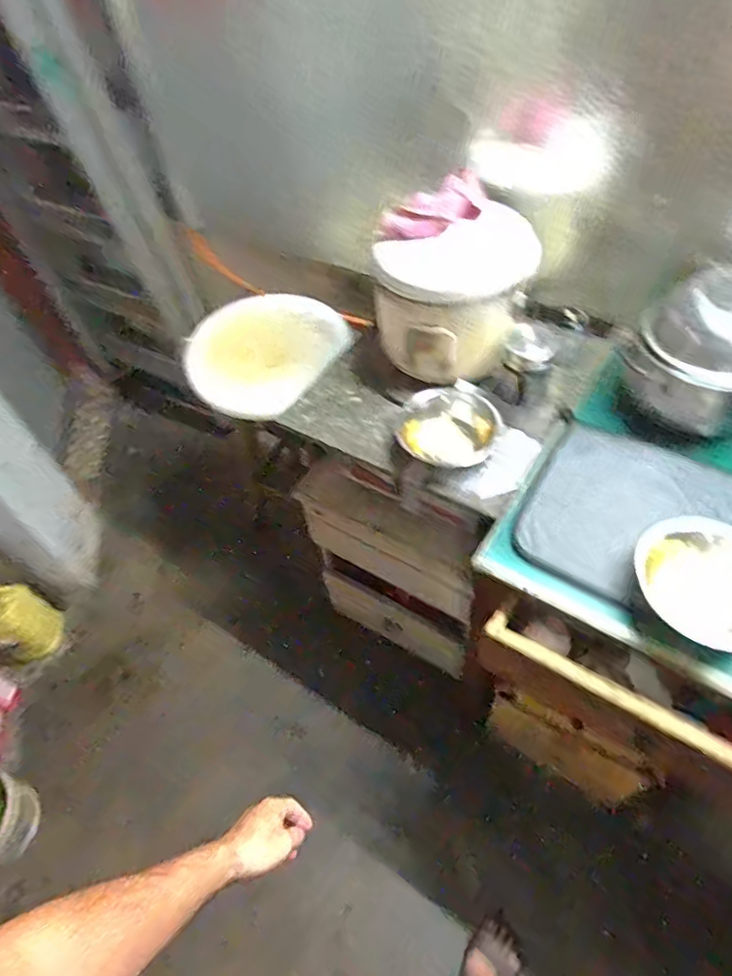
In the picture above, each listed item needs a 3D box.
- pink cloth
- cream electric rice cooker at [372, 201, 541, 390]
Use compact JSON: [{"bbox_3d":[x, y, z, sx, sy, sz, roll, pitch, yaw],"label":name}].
[{"bbox_3d":[0.102,-0.435,0.886,0.162,0.069,0.032,-18,20,18],"label":"pink cloth"},{"bbox_3d":[0.160,-0.346,0.976,0.238,0.226,0.206,-32,57,-17],"label":"cream electric rice cooker"}]

